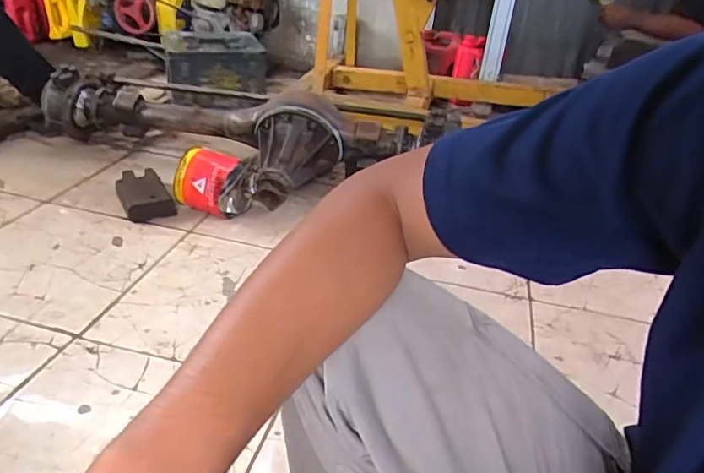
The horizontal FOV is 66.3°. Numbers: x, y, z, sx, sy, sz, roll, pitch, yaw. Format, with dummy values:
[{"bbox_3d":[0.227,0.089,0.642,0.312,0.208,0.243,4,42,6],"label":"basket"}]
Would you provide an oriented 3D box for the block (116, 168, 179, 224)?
[{"bbox_3d":[-0.553,-0.114,1.429,0.118,0.062,0.208,-13,36,-30],"label":"block"}]

